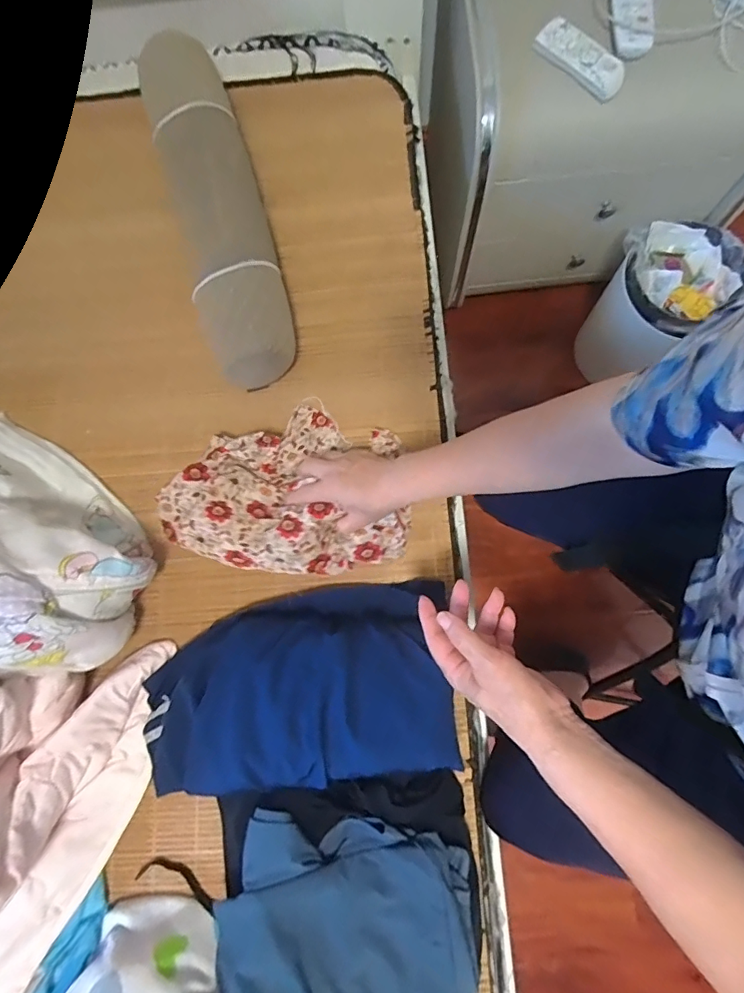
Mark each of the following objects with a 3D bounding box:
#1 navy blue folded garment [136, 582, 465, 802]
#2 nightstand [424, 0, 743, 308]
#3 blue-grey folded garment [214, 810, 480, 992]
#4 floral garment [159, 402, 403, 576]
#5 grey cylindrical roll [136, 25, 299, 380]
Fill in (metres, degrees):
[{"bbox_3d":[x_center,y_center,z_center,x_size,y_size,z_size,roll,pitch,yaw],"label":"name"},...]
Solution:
[{"bbox_3d":[-0.085,0.209,0.536,0.354,0.099,0.195,-10,79,-1],"label":"navy blue folded garment"},{"bbox_3d":[0.382,-0.664,0.850,0.498,0.393,0.448,-5,79,0],"label":"nightstand"},{"bbox_3d":[-0.023,0.427,0.482,0.248,0.031,0.182,1,73,-2],"label":"blue-grey folded garment"},{"bbox_3d":[-0.103,-0.010,0.583,0.273,0.076,0.206,-10,79,-1],"label":"floral garment"},{"bbox_3d":[-0.212,-0.391,0.650,0.124,0.105,0.502,-17,79,-2],"label":"grey cylindrical roll"}]

